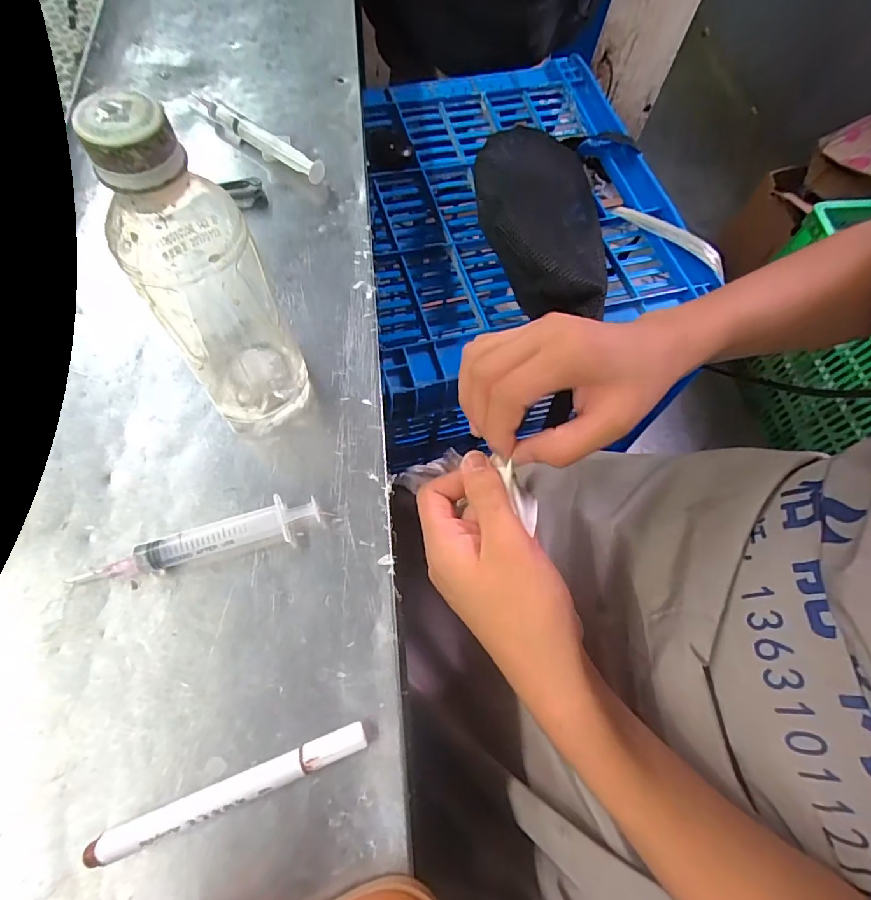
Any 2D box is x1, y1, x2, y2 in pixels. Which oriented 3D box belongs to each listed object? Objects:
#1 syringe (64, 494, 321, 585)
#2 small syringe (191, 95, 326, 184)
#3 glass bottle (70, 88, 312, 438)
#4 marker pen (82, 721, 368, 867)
[{"bbox_3d":[-0.132,0.051,0.268,0.131,0.019,0.020,-14,68,-7],"label":"syringe"},{"bbox_3d":[-0.151,-0.264,0.404,0.143,0.019,0.018,34,67,10],"label":"small syringe"},{"bbox_3d":[-0.106,-0.075,0.237,0.060,0.176,0.054,-27,72,-16],"label":"glass bottle"},{"bbox_3d":[-0.095,0.160,0.226,0.124,0.014,0.012,-17,68,-13],"label":"marker pen"}]

